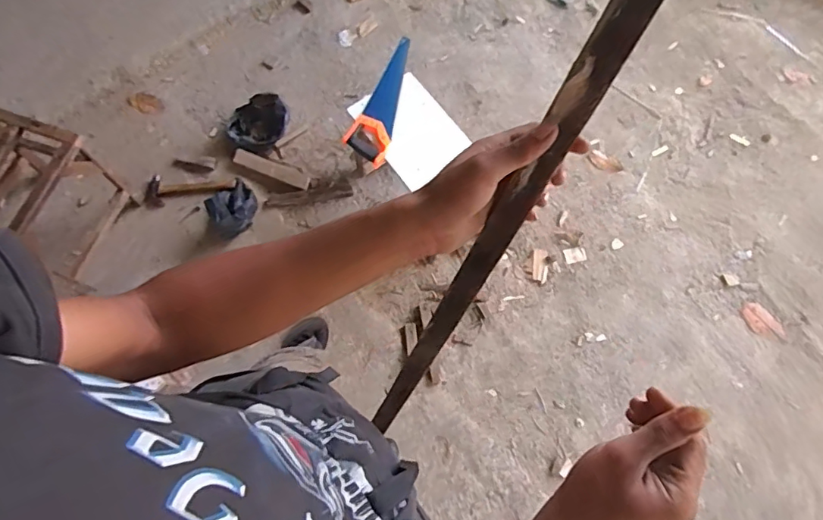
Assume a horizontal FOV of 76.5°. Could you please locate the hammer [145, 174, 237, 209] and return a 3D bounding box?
[{"bbox_3d":[-0.670,-0.211,1.589,0.263,0.024,0.097,-1,71,-3],"label":"hammer"}]

